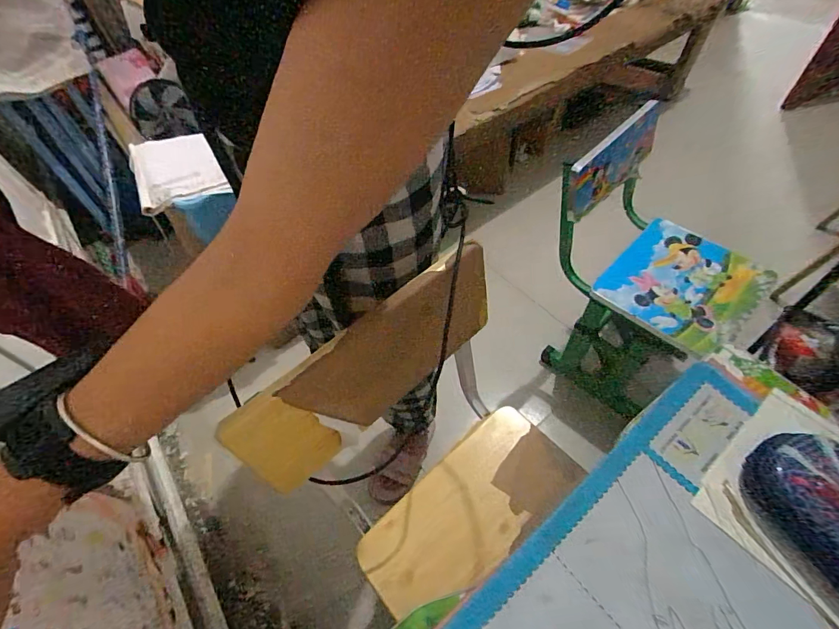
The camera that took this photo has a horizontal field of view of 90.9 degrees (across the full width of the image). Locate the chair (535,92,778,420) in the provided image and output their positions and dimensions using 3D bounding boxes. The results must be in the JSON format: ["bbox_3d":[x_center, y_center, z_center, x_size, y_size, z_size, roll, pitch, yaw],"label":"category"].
[{"bbox_3d":[0.511,-0.064,0.921,0.368,0.550,0.347,-37,59,-21],"label":"chair"}]

